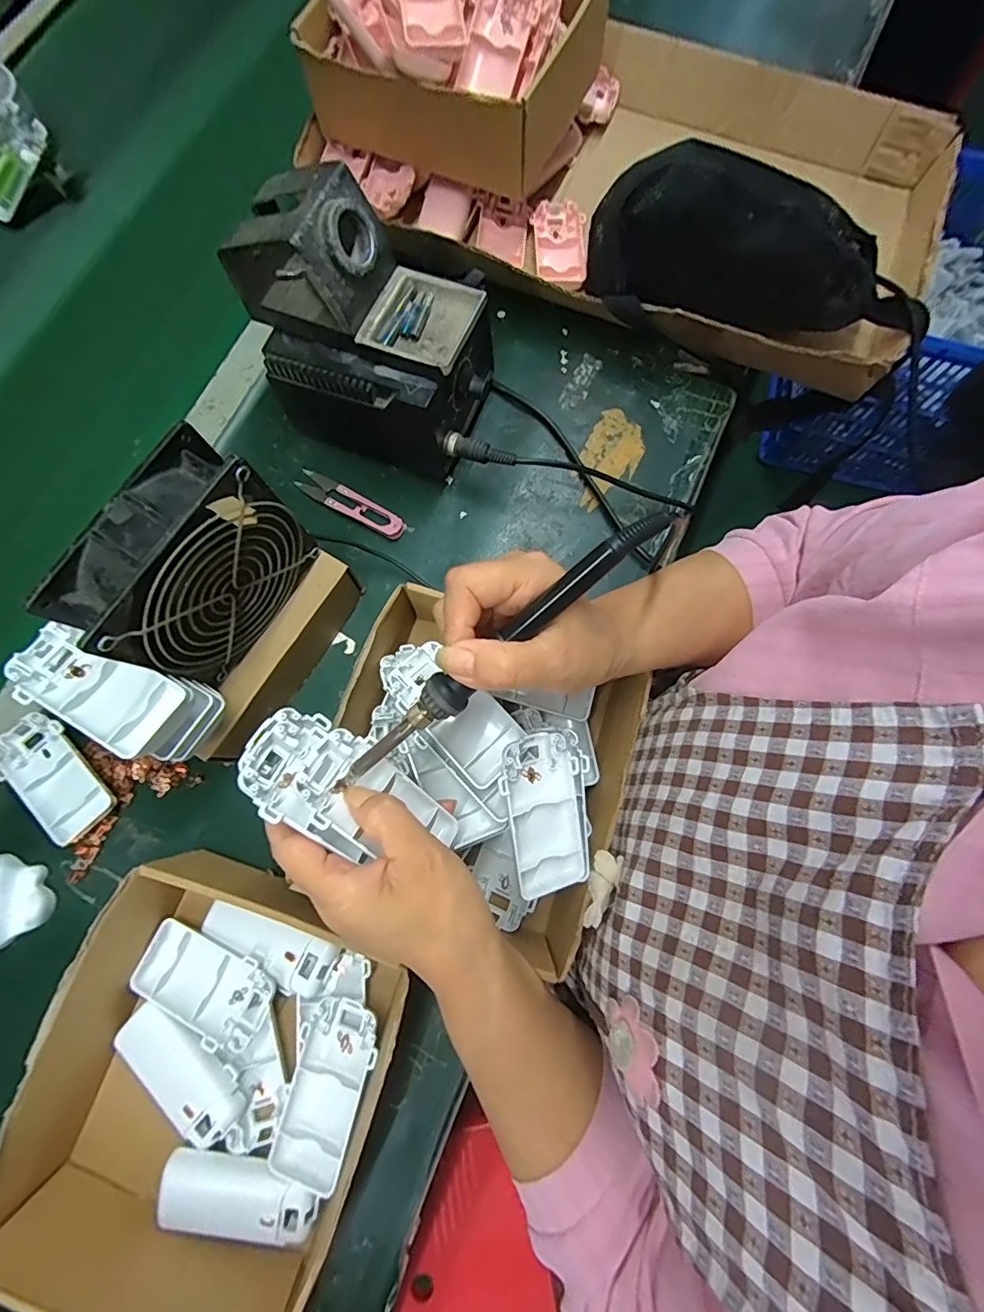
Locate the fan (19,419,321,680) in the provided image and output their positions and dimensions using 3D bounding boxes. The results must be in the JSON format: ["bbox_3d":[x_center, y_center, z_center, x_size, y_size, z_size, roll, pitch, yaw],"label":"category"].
[{"bbox_3d":[-0.170,-0.049,0.299,0.044,0.114,0.116,33,79,7],"label":"fan"}]

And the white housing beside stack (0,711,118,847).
[{"bbox_3d":[-0.319,0.088,0.372,0.098,0.019,0.044,43,80,9],"label":"white housing beside stack"}]

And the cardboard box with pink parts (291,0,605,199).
[{"bbox_3d":[-0.029,-0.529,0.439,0.203,0.101,0.202,24,78,5],"label":"cardboard box with pink parts"}]

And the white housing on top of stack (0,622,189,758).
[{"bbox_3d":[-0.225,0.017,0.288,0.099,0.020,0.043,26,78,5],"label":"white housing on top of stack"}]

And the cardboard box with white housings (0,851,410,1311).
[{"bbox_3d":[-0.164,0.252,0.309,0.181,0.071,0.208,20,78,4],"label":"cardboard box with white housings"}]

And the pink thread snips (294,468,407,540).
[{"bbox_3d":[-0.120,-0.130,0.429,0.104,0.010,0.023,29,78,6],"label":"pink thread snips"}]

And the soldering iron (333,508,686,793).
[{"bbox_3d":[0.000,0.000,0.251,0.215,0.018,0.018,-40,80,8],"label":"soldering iron"}]

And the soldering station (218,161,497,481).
[{"bbox_3d":[-0.091,-0.237,0.378,0.166,0.160,0.120,12,77,2],"label":"soldering station"}]

